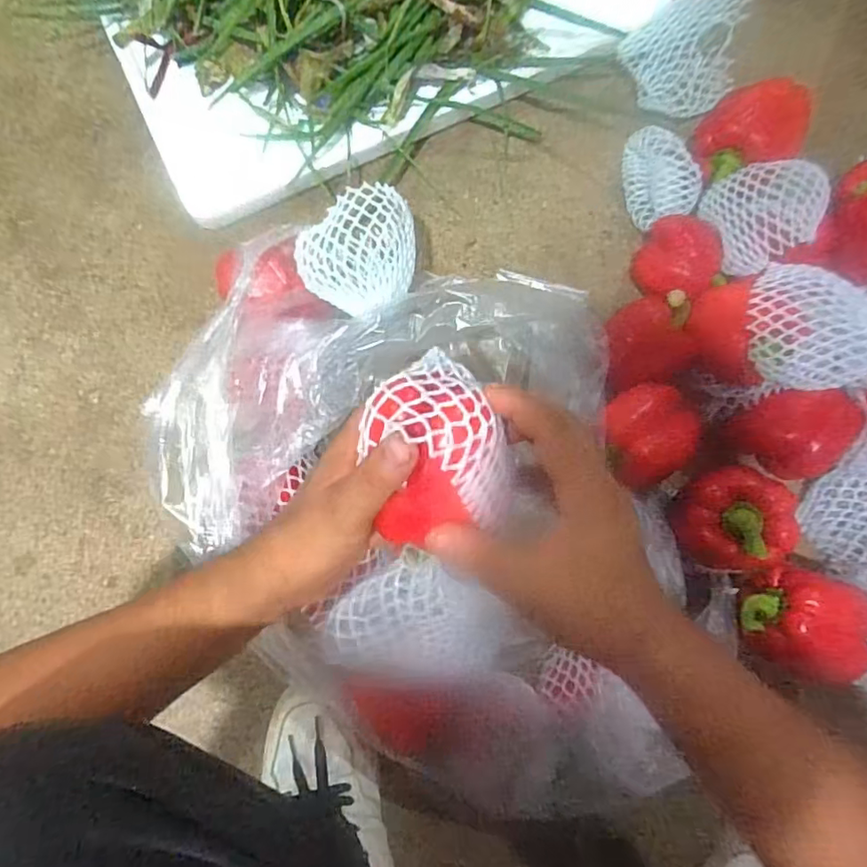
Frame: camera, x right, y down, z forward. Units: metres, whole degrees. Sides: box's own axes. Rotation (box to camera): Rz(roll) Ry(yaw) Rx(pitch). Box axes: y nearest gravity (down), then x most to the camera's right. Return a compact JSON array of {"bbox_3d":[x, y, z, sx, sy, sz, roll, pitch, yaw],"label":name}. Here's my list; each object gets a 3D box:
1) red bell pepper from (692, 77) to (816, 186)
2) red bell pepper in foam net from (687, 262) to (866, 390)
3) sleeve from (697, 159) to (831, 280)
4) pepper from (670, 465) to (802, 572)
[{"bbox_3d":[0.306,-0.290,0.548,0.085,0.080,0.091,0,84,0],"label":"red bell pepper"},{"bbox_3d":[0.306,-0.084,0.478,0.097,0.099,0.131,-24,85,-2],"label":"red bell pepper in foam net"},{"bbox_3d":[0.310,-0.205,0.525,0.087,0.060,0.096,-17,85,-2],"label":"sleeve"},{"bbox_3d":[0.273,0.077,0.530,0.091,0.085,0.087,-6,84,0],"label":"pepper"}]

